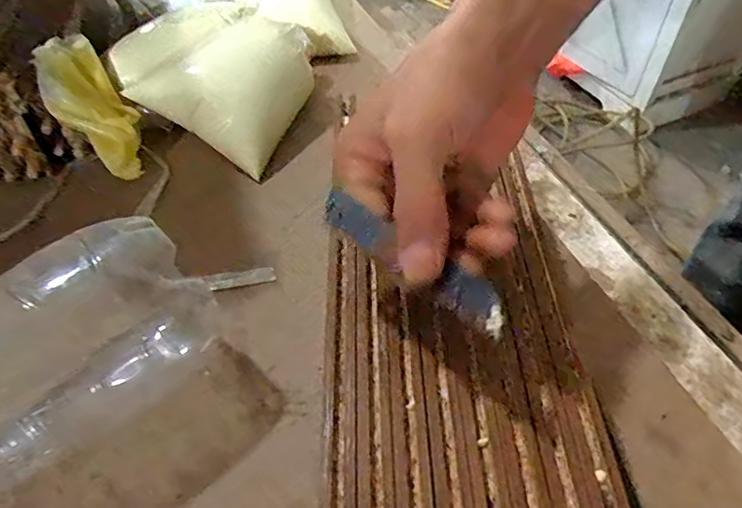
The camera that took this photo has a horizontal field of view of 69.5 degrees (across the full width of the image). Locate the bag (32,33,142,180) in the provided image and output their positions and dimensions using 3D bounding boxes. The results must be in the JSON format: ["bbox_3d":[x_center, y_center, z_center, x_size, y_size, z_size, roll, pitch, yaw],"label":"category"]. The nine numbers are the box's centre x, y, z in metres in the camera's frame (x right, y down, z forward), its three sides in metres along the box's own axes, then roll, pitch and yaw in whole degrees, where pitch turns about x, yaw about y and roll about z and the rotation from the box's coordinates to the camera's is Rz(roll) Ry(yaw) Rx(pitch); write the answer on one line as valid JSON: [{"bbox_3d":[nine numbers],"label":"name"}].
[{"bbox_3d":[-0.204,-0.109,0.391,0.054,0.042,0.113,-29,90,-23],"label":"bag"}]

